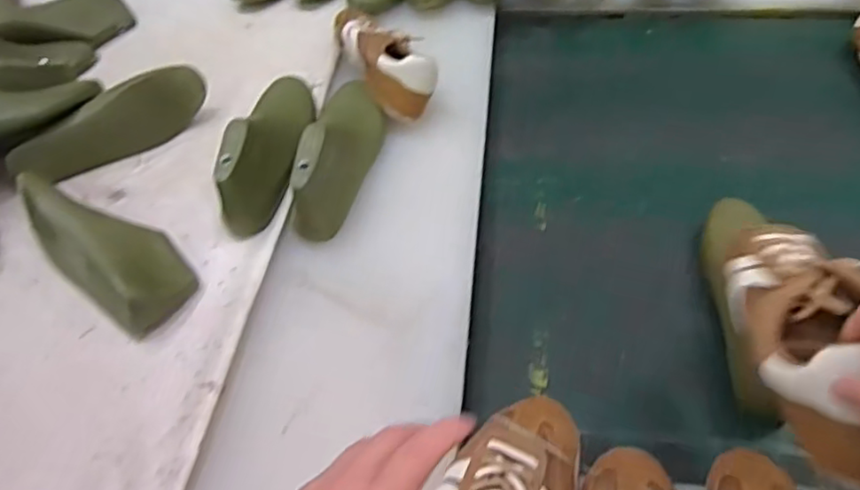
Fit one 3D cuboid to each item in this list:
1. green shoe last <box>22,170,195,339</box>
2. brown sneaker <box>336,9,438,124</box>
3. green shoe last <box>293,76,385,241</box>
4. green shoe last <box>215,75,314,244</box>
[{"bbox_3d":[-0.374,-0.006,0.719,0.234,0.077,0.100,31,57,26],"label":"green shoe last"},{"bbox_3d":[-0.077,-0.284,0.938,0.093,0.081,0.266,-23,51,-14],"label":"brown sneaker"},{"bbox_3d":[-0.108,-0.128,0.795,0.091,0.094,0.262,-2,49,4],"label":"green shoe last"},{"bbox_3d":[-0.204,-0.145,0.817,0.074,0.093,0.274,-2,49,4],"label":"green shoe last"}]

